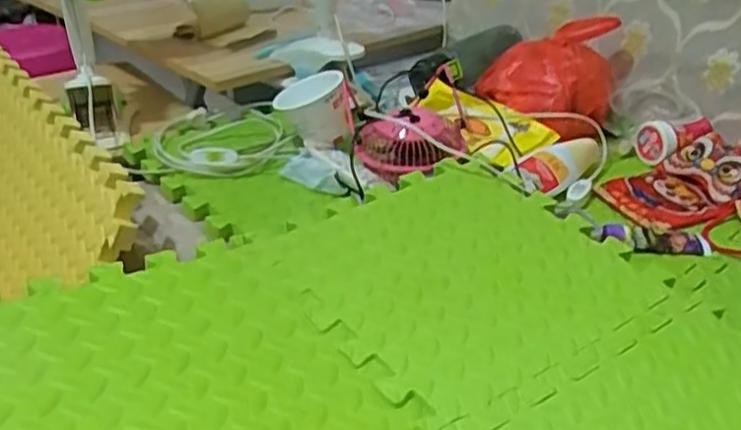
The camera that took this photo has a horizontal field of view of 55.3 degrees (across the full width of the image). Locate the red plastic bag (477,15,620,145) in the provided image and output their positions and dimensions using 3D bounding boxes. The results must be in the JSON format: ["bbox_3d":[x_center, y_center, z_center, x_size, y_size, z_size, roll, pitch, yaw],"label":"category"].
[{"bbox_3d":[0.235,-0.189,0.934,0.174,0.115,0.175,14,33,20],"label":"red plastic bag"}]

